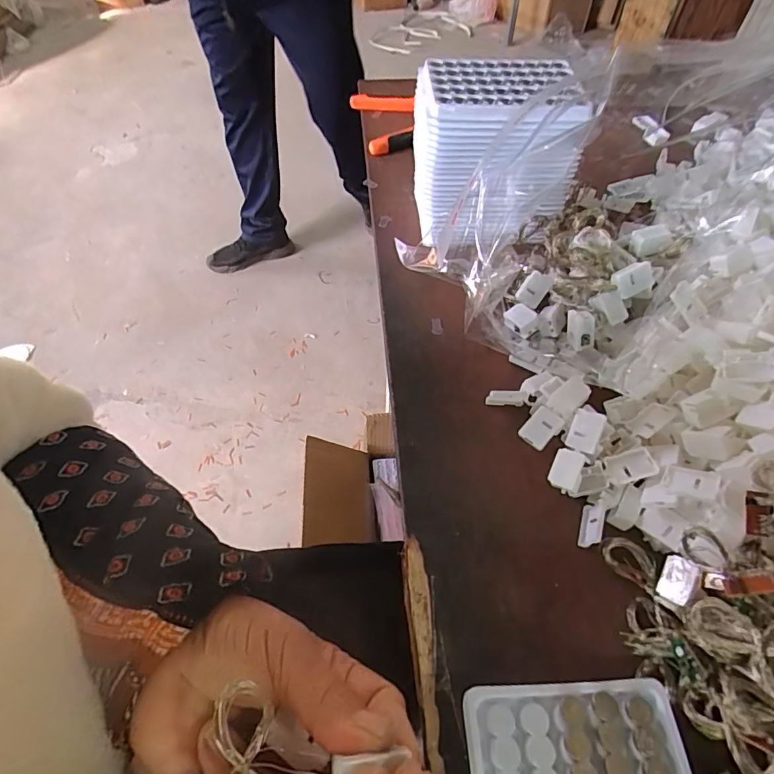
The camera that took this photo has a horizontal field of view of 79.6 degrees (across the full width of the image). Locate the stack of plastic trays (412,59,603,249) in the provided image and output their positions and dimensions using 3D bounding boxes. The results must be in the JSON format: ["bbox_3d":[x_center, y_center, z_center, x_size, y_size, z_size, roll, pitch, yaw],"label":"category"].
[{"bbox_3d":[0.090,-0.201,0.415,0.134,0.125,0.119,-5,55,-4],"label":"stack of plastic trays"}]

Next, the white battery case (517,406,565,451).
[{"bbox_3d":[0.107,0.029,0.322,0.028,0.009,0.020,-48,55,-7],"label":"white battery case"}]

